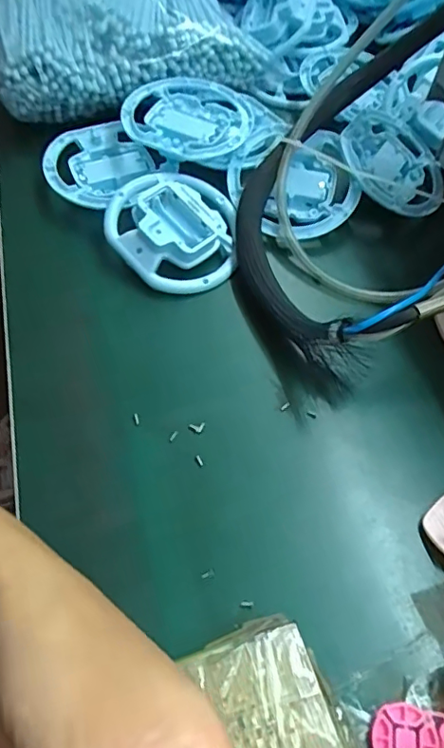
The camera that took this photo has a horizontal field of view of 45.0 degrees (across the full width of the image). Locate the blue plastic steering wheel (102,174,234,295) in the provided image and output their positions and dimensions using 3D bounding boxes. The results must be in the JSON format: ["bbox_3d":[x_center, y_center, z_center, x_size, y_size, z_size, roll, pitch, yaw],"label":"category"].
[{"bbox_3d":[-0.037,-0.113,0.401,0.092,0.031,0.100,1,59,-2],"label":"blue plastic steering wheel"}]

